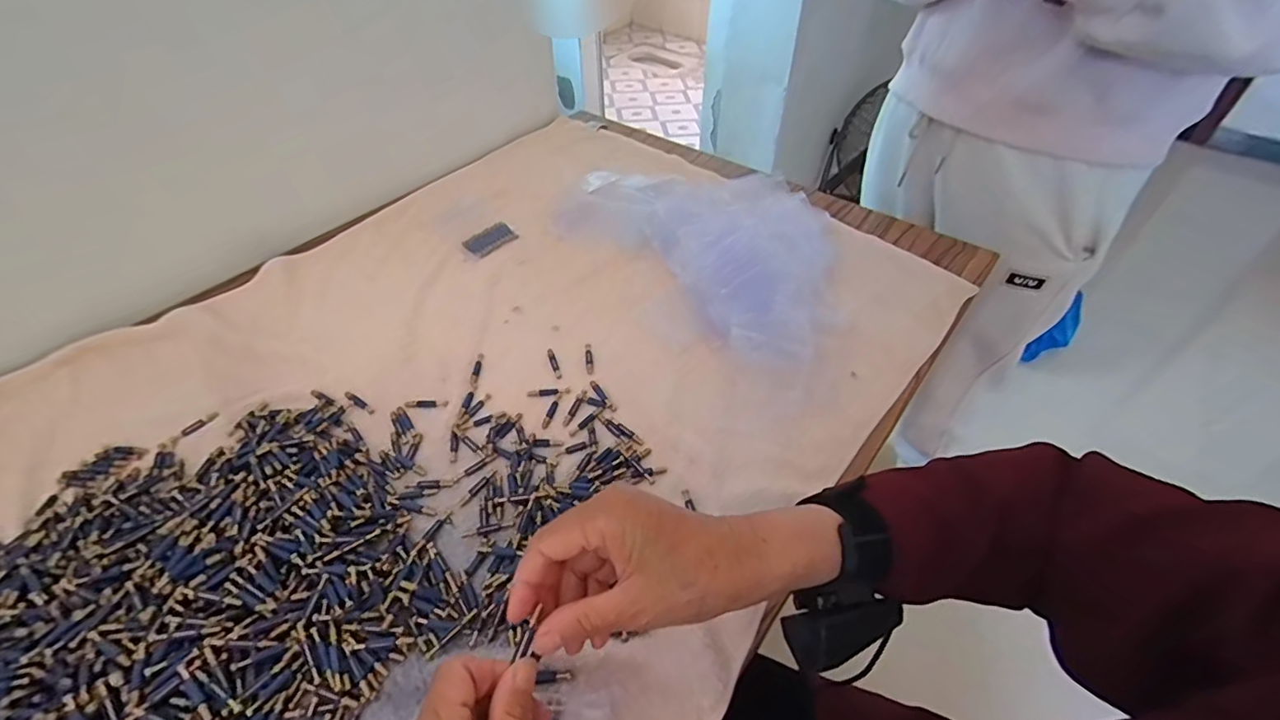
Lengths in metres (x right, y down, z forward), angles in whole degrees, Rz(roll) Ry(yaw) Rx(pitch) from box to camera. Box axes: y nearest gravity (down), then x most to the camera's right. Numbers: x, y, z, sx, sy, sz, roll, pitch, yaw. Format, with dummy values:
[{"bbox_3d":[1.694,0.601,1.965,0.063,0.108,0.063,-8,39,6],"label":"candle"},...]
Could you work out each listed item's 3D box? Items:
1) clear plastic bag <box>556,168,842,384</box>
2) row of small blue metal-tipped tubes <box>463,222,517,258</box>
[{"bbox_3d":[0.084,-0.165,0.649,0.268,0.071,0.404,-31,54,-25],"label":"clear plastic bag"},{"bbox_3d":[-0.187,-0.151,0.689,0.037,0.008,0.062,35,57,28],"label":"row of small blue metal-tipped tubes"}]

